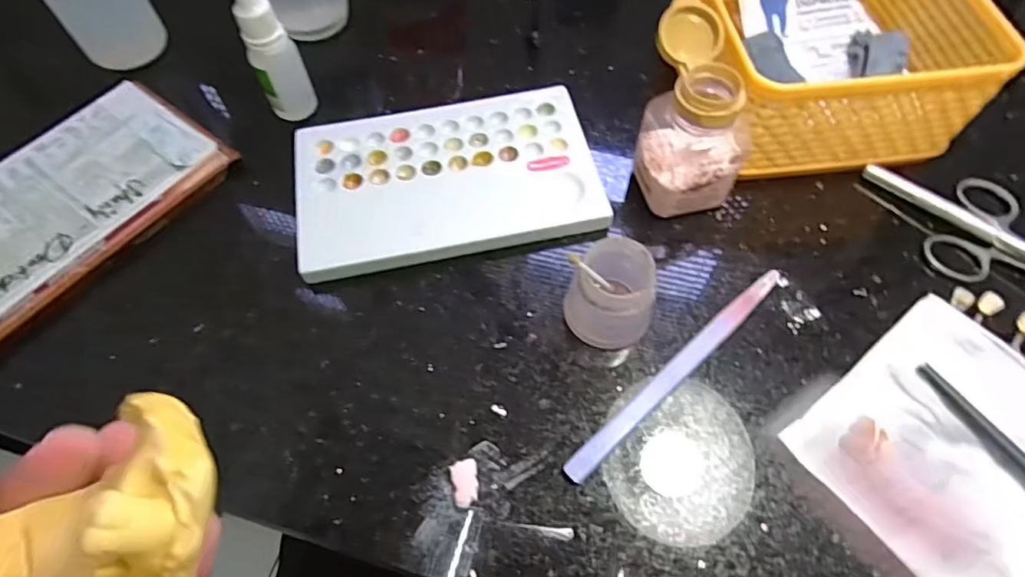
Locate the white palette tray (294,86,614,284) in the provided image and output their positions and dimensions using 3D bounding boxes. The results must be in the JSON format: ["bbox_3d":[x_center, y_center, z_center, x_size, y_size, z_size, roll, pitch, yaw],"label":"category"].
[{"bbox_3d":[-0.034,-0.059,0.300,0.152,0.008,0.095,-11,64,-6],"label":"white palette tray"}]

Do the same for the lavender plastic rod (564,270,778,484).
[{"bbox_3d":[0.074,0.035,0.252,0.137,0.004,0.010,-39,70,-18],"label":"lavender plastic rod"}]

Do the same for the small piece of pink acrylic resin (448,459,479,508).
[{"bbox_3d":[-0.019,0.078,0.230,0.011,0.004,0.018,-13,65,-7],"label":"small piece of pink acrylic resin"}]

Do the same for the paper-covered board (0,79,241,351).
[{"bbox_3d":[-0.228,-0.044,0.288,0.087,0.012,0.149,35,69,15],"label":"paper-covered board"}]

